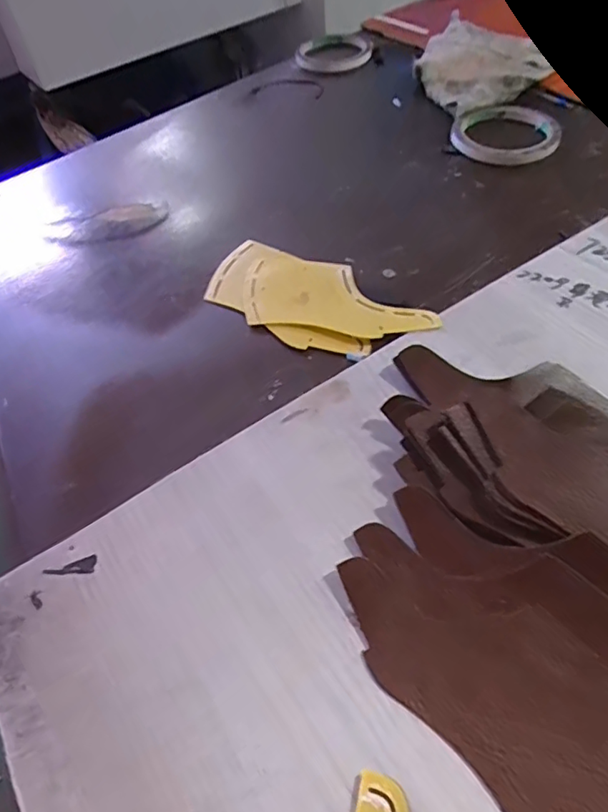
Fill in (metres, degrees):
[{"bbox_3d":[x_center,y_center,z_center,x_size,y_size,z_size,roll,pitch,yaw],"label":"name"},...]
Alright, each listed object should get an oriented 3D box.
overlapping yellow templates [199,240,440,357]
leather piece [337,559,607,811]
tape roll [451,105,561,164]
[{"bbox_3d":[0.004,-0.074,0.387,0.163,0.005,0.078,31,60,26],"label":"overlapping yellow templates"},{"bbox_3d":[0.076,0.108,0.227,0.066,0.013,0.134,-37,57,-22],"label":"leather piece"},{"bbox_3d":[0.186,-0.255,0.511,0.094,0.010,0.096,7,53,10],"label":"tape roll"}]

